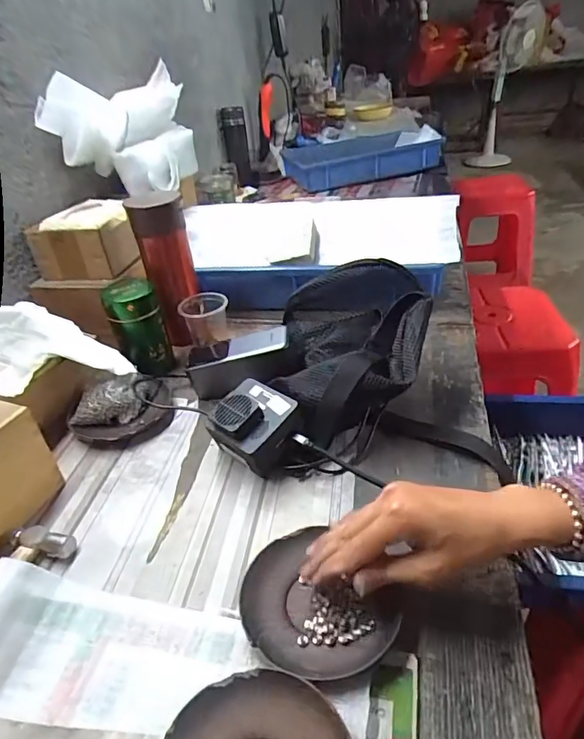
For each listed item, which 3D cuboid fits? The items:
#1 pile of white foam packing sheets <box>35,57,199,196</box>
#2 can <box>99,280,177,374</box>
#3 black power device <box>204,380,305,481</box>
[{"bbox_3d":[-0.269,-0.381,0.763,0.200,0.152,0.178,-10,34,-4],"label":"pile of white foam packing sheets"},{"bbox_3d":[-0.200,-0.054,0.616,0.064,0.116,0.060,-5,34,3],"label":"can"},{"bbox_3d":[-0.035,0.062,0.480,0.082,0.063,0.072,23,44,37],"label":"black power device"}]

